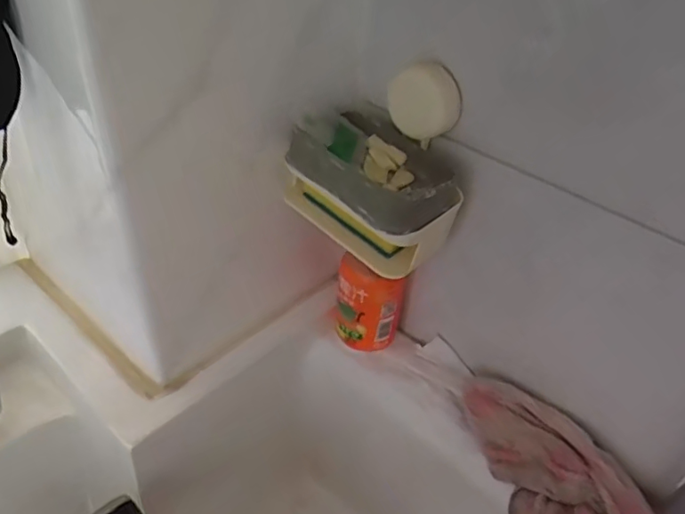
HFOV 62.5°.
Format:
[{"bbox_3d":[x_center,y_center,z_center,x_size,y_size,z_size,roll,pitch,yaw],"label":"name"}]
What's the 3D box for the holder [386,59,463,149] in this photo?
[{"bbox_3d":[0.064,-0.121,0.452,0.055,0.059,0.027,30,46,26],"label":"holder"}]

